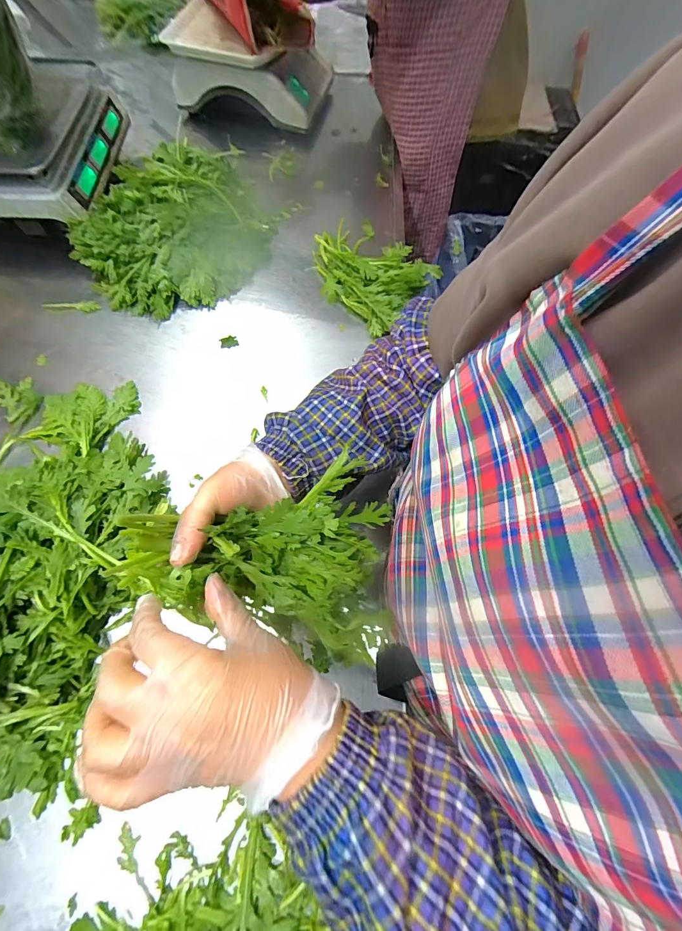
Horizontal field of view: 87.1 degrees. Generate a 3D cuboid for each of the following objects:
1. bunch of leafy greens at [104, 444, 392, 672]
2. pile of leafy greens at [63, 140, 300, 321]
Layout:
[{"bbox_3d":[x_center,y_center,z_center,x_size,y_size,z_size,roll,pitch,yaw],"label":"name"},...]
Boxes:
[{"bbox_3d":[-0.054,0.093,0.291,0.184,0.114,0.139,-5,68,-4],"label":"bunch of leafy greens"},{"bbox_3d":[-0.259,-0.386,0.582,0.322,0.109,0.226,-33,71,-18],"label":"pile of leafy greens"}]

